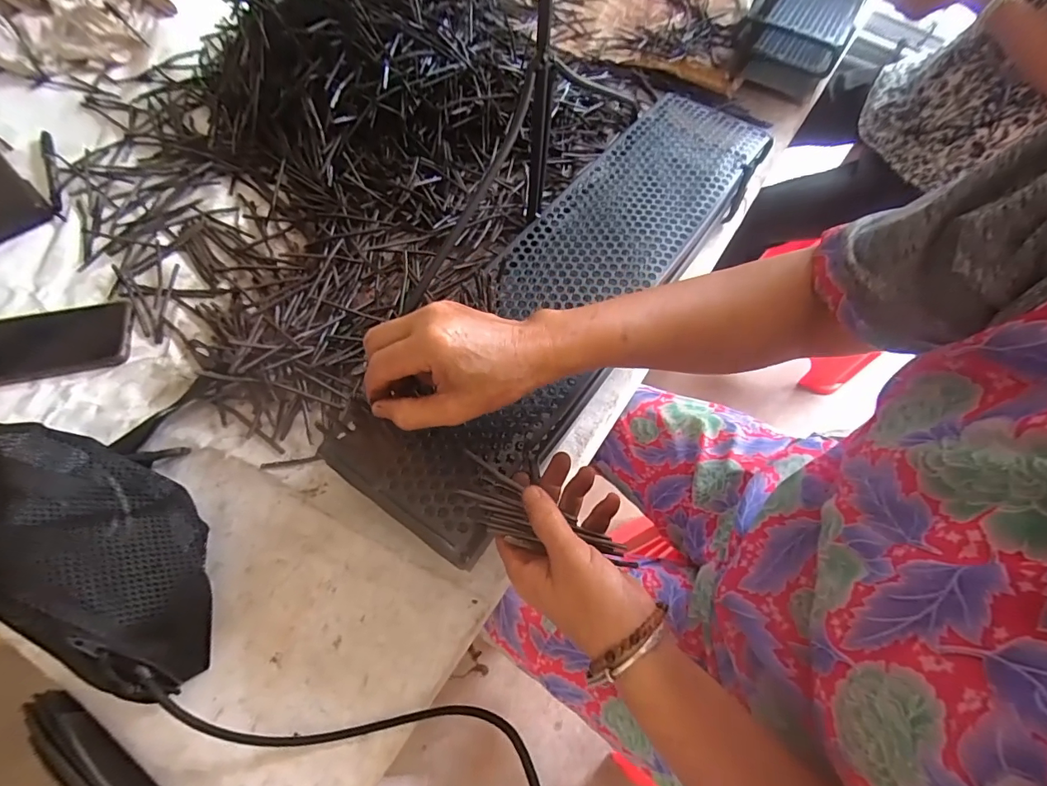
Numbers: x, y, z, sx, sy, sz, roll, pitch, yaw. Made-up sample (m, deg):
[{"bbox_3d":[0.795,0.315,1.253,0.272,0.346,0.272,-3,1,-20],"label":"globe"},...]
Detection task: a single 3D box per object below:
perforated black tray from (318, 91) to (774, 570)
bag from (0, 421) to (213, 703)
[{"bbox_3d":[0.074,-0.137,0.459,0.160,0.027,0.621,29,64,16],"label":"perforated black tray"},{"bbox_3d":[-0.322,0.090,0.325,0.267,0.086,0.109,37,63,5],"label":"bag"}]

